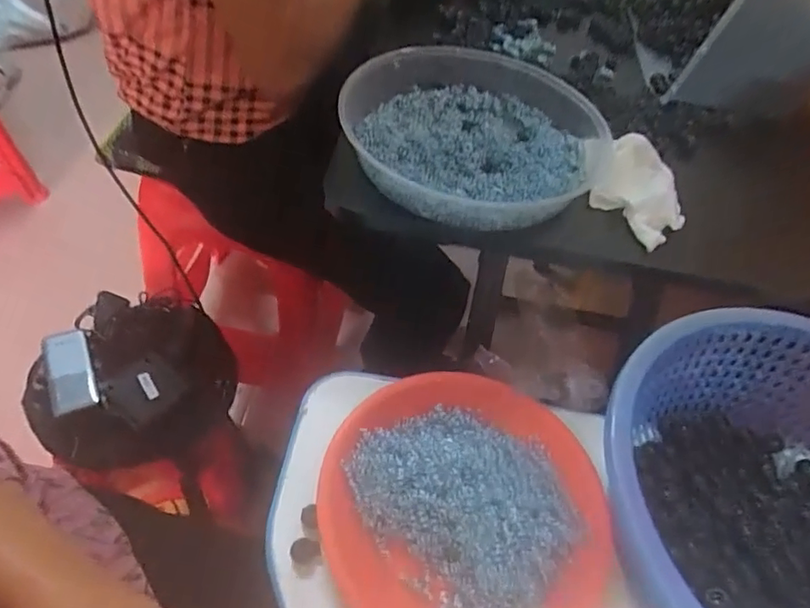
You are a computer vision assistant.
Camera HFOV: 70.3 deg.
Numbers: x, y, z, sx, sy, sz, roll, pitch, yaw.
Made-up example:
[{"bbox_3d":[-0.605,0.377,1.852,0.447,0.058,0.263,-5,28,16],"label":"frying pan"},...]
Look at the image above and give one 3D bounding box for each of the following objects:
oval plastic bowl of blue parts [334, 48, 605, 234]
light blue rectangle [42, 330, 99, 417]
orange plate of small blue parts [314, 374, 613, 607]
[{"bbox_3d":[0.064,-0.163,0.519,0.233,0.065,0.248,18,50,7],"label":"oval plastic bowl of blue parts"},{"bbox_3d":[-0.431,0.083,0.738,0.051,0.026,0.117,-17,55,-21],"label":"light blue rectangle"},{"bbox_3d":[0.042,0.131,0.392,0.191,0.032,0.192,30,53,16],"label":"orange plate of small blue parts"}]

